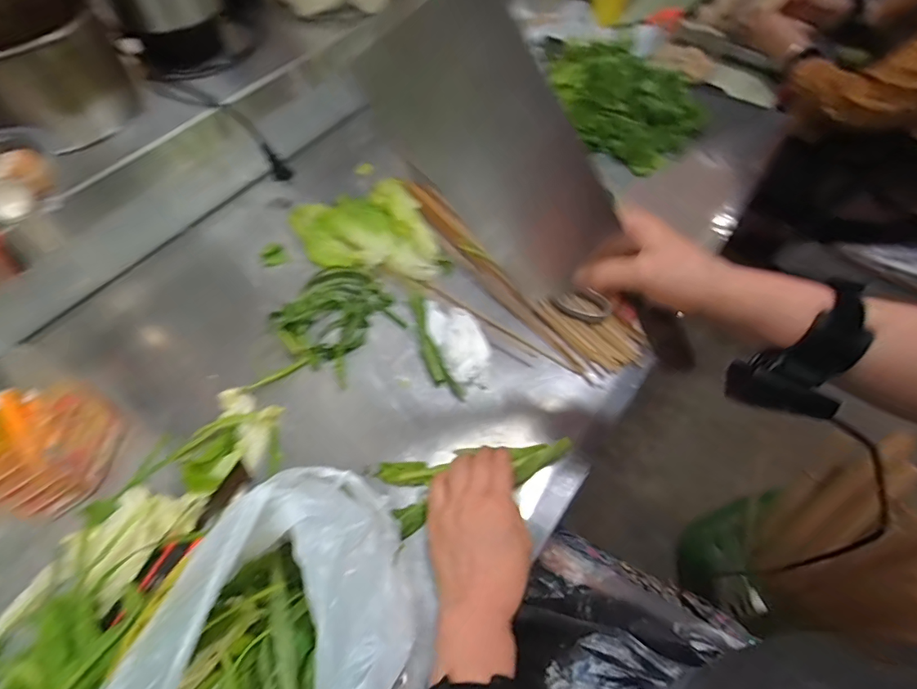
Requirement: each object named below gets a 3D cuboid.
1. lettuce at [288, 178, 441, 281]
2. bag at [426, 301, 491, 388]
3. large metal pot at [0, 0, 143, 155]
[{"bbox_3d":[-0.124,-0.158,0.625,0.202,0.043,0.130,9,58,5],"label":"lettuce"},{"bbox_3d":[0.000,-0.008,0.535,0.055,0.021,0.118,-22,60,-13],"label":"bag"},{"bbox_3d":[-0.483,-0.314,0.545,0.165,0.125,0.175,-35,64,-20],"label":"large metal pot"}]

